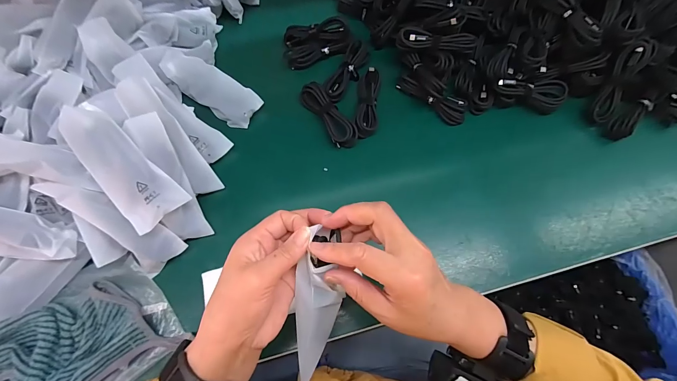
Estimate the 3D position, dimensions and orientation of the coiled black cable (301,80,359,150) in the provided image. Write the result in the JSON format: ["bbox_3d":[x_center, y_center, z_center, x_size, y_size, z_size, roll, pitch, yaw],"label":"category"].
[{"bbox_3d":[-0.015,-0.107,0.440,0.034,0.025,0.112,-32,73,-13],"label":"coiled black cable"}]

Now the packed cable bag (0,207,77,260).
[{"bbox_3d":[-0.363,0.045,0.332,0.139,0.036,0.051,15,69,-10],"label":"packed cable bag"}]

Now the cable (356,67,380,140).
[{"bbox_3d":[0.043,-0.126,0.450,0.033,0.028,0.104,6,69,0],"label":"cable"}]

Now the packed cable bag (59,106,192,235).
[{"bbox_3d":[-0.244,-0.028,0.340,0.059,0.019,0.154,-42,91,-16],"label":"packed cable bag"}]

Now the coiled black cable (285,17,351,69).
[{"bbox_3d":[-0.032,-0.231,0.466,0.099,0.048,0.068,-3,69,-3],"label":"coiled black cable"}]

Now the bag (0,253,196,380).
[{"bbox_3d":[-0.289,0.175,0.324,0.206,0.035,0.141,-35,74,-14],"label":"bag"}]

